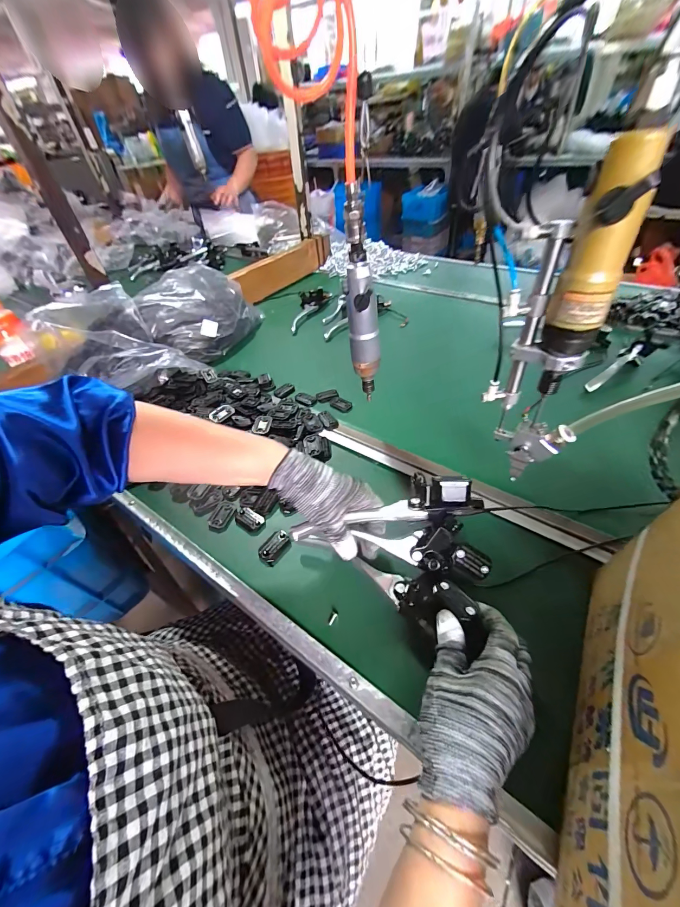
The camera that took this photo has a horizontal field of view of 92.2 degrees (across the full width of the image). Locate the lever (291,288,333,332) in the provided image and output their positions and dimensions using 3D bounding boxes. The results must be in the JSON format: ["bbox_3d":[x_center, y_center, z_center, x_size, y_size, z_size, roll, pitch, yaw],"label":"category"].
[{"bbox_3d":[-0.098,-0.396,0.881,0.062,0.028,0.219,14,51,18],"label":"lever"}]

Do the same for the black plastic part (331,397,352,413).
[{"bbox_3d":[0.002,-0.090,0.603,0.040,0.014,0.021,28,56,27],"label":"black plastic part"}]

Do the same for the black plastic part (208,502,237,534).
[{"bbox_3d":[-0.162,0.087,0.452,0.030,0.006,0.046,13,50,17],"label":"black plastic part"}]

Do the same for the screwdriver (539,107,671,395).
[{"bbox_3d":[0.188,-0.129,0.249,0.041,0.171,0.032,25,54,25],"label":"screwdriver"}]

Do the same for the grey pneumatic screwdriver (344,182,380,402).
[{"bbox_3d":[0.030,-0.181,0.414,0.038,0.238,0.038,-3,47,3],"label":"grey pneumatic screwdriver"}]

